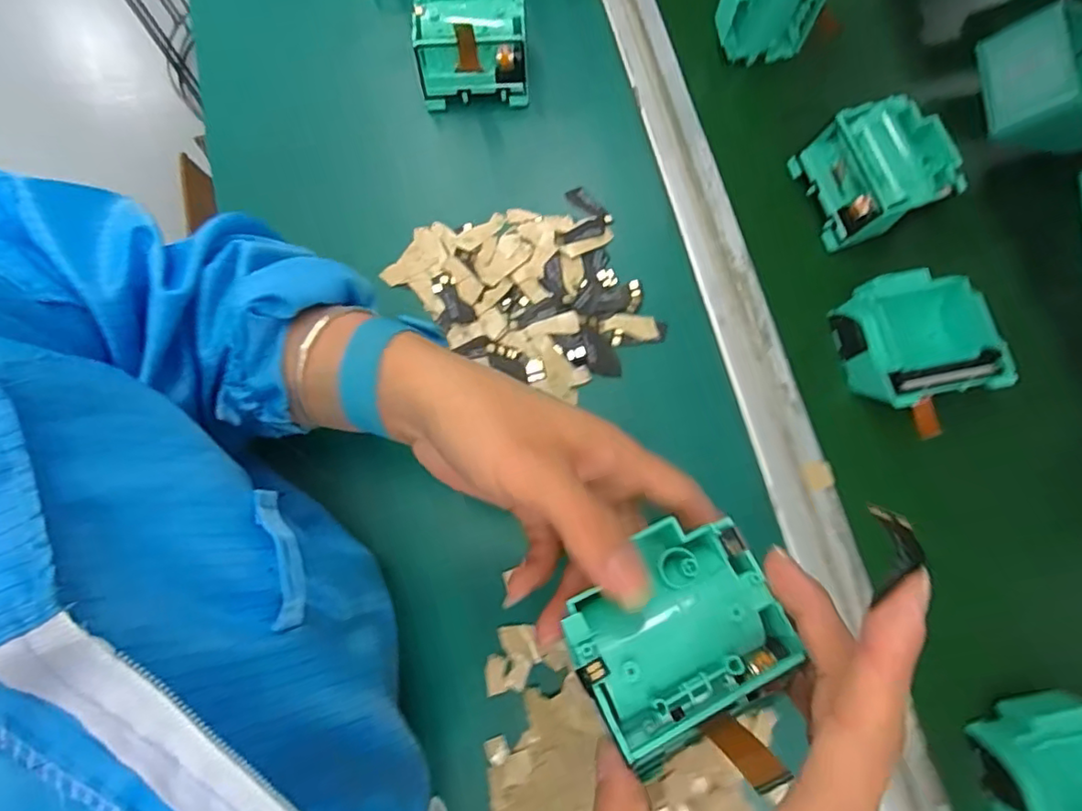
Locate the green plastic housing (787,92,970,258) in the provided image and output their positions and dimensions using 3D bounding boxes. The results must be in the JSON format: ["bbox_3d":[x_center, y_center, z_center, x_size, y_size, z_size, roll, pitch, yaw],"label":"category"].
[{"bbox_3d":[0.219,-0.153,0.393,0.083,0.045,0.084,-18,78,-3],"label":"green plastic housing"}]

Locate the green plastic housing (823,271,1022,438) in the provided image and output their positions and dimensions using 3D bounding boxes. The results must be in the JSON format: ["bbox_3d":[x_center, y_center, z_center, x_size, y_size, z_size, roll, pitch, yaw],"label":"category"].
[{"bbox_3d":[0.225,-0.032,0.364,0.079,0.043,0.094,-16,78,-2],"label":"green plastic housing"}]

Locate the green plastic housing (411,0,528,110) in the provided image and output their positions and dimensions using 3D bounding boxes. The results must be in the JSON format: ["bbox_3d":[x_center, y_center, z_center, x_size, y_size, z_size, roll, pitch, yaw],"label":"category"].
[{"bbox_3d":[-0.047,-0.249,0.412,0.072,0.056,0.073,-3,78,0],"label":"green plastic housing"}]

